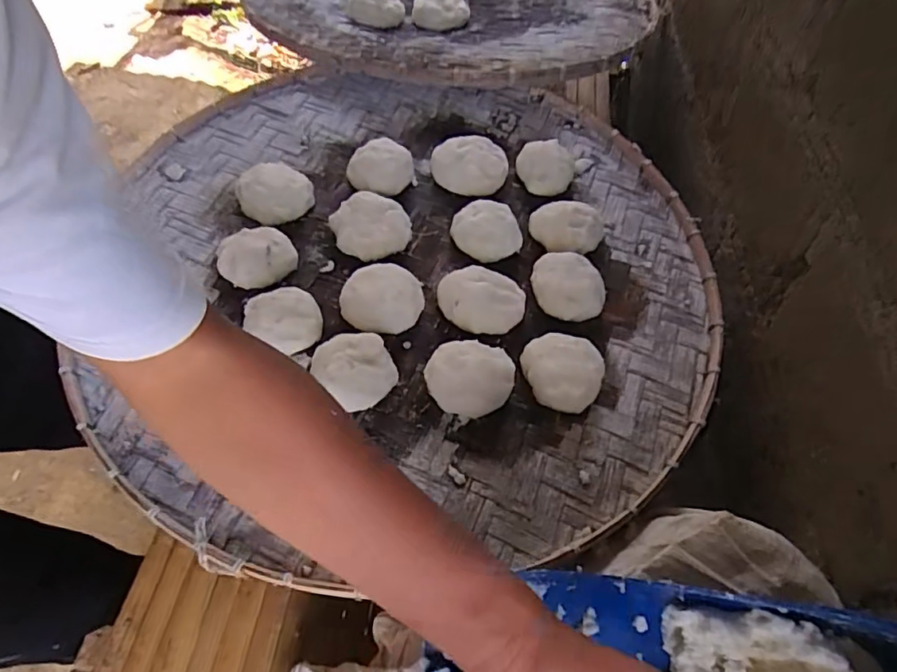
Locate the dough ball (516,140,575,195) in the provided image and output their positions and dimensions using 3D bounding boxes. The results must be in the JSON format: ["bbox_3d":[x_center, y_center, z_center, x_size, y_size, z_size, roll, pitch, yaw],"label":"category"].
[{"bbox_3d":[0.129,-0.226,0.763,0.078,0.031,0.070,10,57,7],"label":"dough ball"}]

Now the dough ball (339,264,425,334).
[{"bbox_3d":[-0.071,-0.044,0.621,0.086,0.040,0.081,15,58,11],"label":"dough ball"}]

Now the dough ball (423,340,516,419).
[{"bbox_3d":[0.021,0.038,0.564,0.086,0.050,0.072,9,57,7],"label":"dough ball"}]

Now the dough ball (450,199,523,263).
[{"bbox_3d":[0.047,-0.130,0.681,0.076,0.036,0.074,-1,57,1],"label":"dough ball"}]

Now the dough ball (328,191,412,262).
[{"bbox_3d":[-0.095,-0.133,0.676,0.088,0.041,0.089,-1,57,1],"label":"dough ball"}]

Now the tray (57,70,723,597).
[{"bbox_3d":[-0.041,-0.078,0.661,0.705,0.091,0.669,0,57,1],"label":"tray"}]

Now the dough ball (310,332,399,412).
[{"bbox_3d":[-0.091,0.034,0.560,0.071,0.053,0.072,-1,57,1],"label":"dough ball"}]

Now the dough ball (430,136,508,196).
[{"bbox_3d":[0.028,-0.227,0.740,0.097,0.036,0.074,-3,57,-1],"label":"dough ball"}]

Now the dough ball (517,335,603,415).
[{"bbox_3d":[0.116,0.035,0.585,0.083,0.034,0.078,-1,57,1],"label":"dough ball"}]

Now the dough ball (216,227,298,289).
[{"bbox_3d":[-0.215,-0.090,0.637,0.084,0.044,0.074,-24,59,-14],"label":"dough ball"}]

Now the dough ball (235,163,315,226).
[{"bbox_3d":[-0.217,-0.176,0.694,0.079,0.034,0.075,-1,57,1],"label":"dough ball"}]

